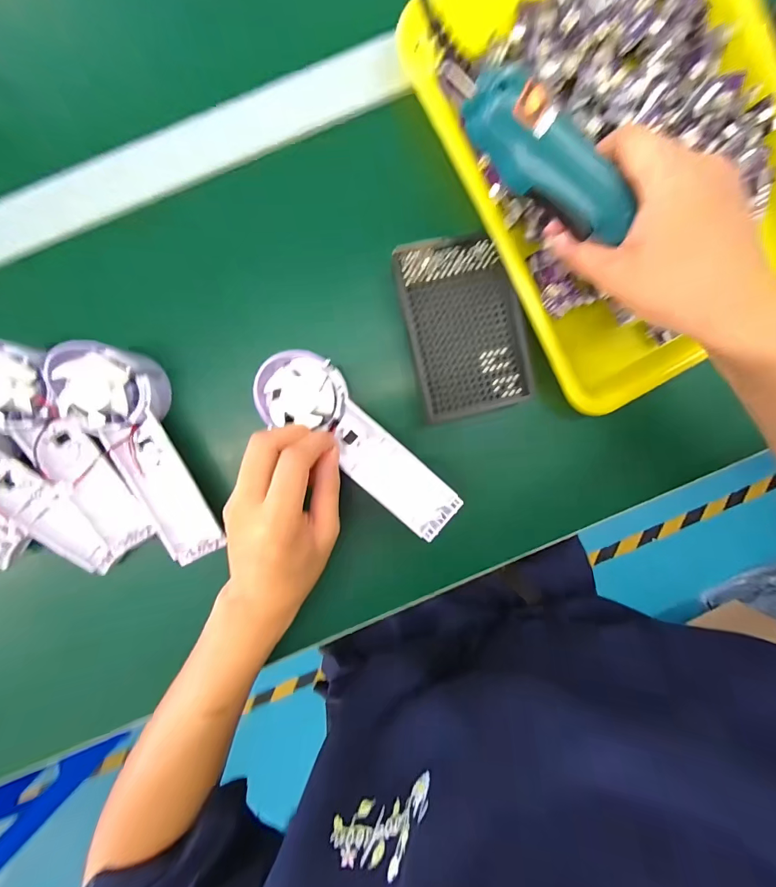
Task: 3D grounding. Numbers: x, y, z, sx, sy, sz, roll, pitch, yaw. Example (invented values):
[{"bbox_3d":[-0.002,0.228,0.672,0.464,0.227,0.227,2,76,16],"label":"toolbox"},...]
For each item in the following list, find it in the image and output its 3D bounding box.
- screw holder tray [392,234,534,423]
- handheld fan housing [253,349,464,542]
[{"bbox_3d":[0.062,-0.094,0.296,0.090,0.010,0.139,-14,96,-1],"label":"screw holder tray"},{"bbox_3d":[-0.022,0.002,0.280,0.175,0.027,0.056,43,93,-8],"label":"handheld fan housing"}]

